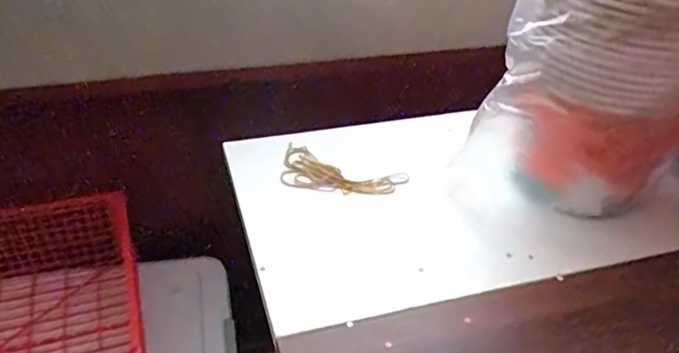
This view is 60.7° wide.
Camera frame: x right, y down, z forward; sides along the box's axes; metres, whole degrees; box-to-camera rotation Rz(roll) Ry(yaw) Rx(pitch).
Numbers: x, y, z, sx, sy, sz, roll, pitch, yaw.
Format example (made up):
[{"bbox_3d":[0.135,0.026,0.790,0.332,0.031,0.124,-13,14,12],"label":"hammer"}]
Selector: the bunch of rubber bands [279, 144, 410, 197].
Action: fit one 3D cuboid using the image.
[{"bbox_3d":[0.004,-0.007,0.638,0.137,0.016,0.069,6,36,5],"label":"bunch of rubber bands"}]

